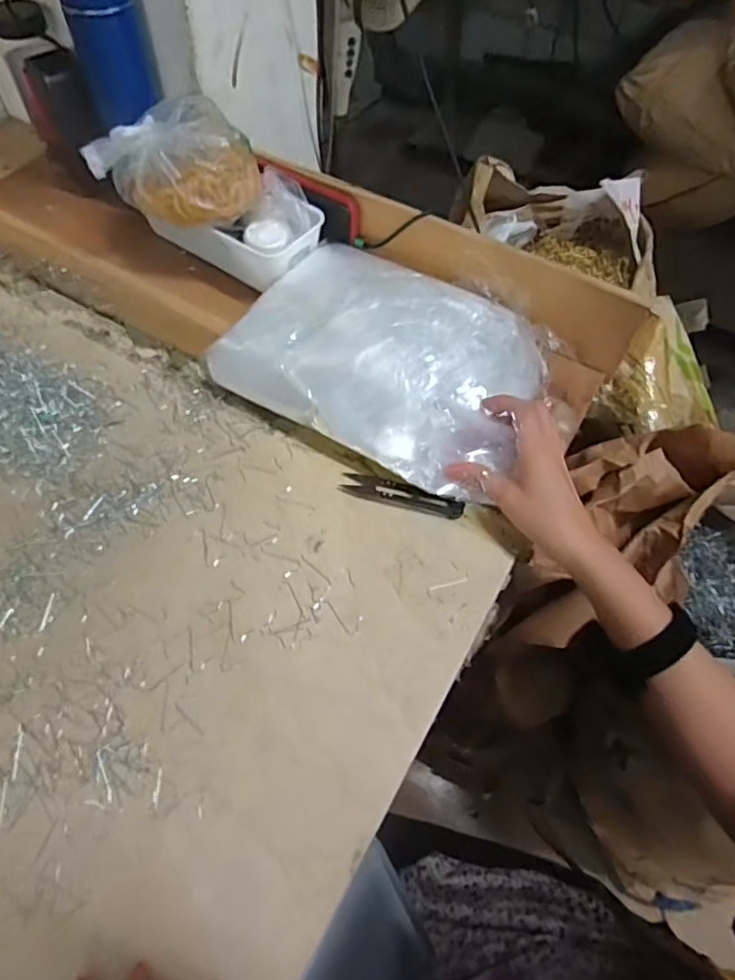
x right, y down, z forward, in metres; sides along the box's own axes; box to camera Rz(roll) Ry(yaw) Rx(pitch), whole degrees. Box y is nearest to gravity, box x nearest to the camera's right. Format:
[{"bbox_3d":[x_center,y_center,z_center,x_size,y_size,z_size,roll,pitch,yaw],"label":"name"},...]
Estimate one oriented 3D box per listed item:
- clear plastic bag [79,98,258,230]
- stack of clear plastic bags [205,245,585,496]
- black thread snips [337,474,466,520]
[{"bbox_3d":[-0.177,-0.302,0.555,0.127,0.068,0.115,-37,68,-22],"label":"clear plastic bag"},{"bbox_3d":[0.029,-0.119,0.517,0.288,0.041,0.193,25,68,10],"label":"stack of clear plastic bags"},{"bbox_3d":[0.030,0.004,0.500,0.105,0.008,0.025,16,59,6],"label":"black thread snips"}]

